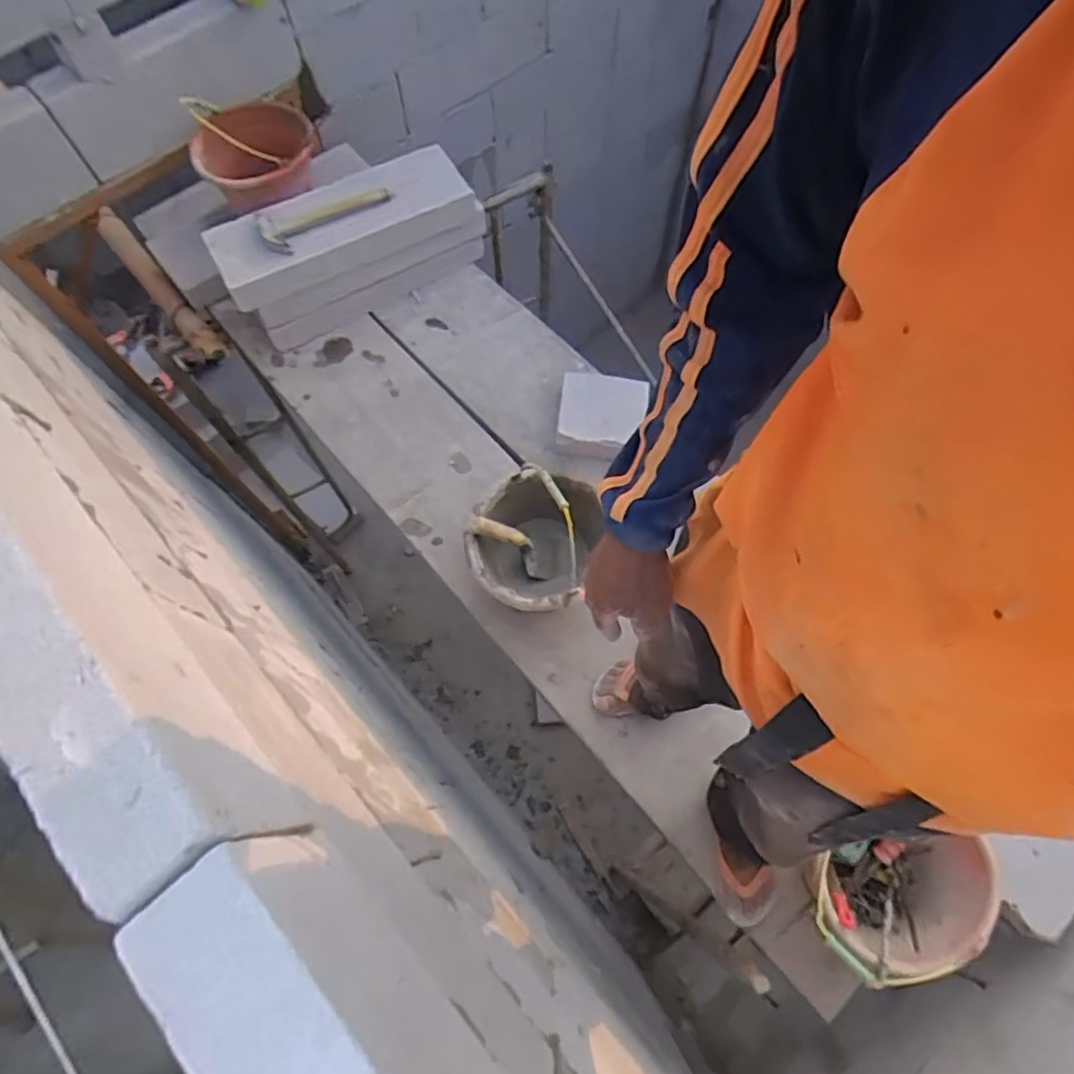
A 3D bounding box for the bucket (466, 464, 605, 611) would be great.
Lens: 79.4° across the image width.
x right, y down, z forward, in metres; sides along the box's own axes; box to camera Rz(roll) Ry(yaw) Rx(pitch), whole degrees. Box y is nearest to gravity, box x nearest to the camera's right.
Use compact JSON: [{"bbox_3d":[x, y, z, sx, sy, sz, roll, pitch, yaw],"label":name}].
[{"bbox_3d":[-0.010,0.024,1.331,0.232,0.216,0.287,17,69,7],"label":"bucket"}]

